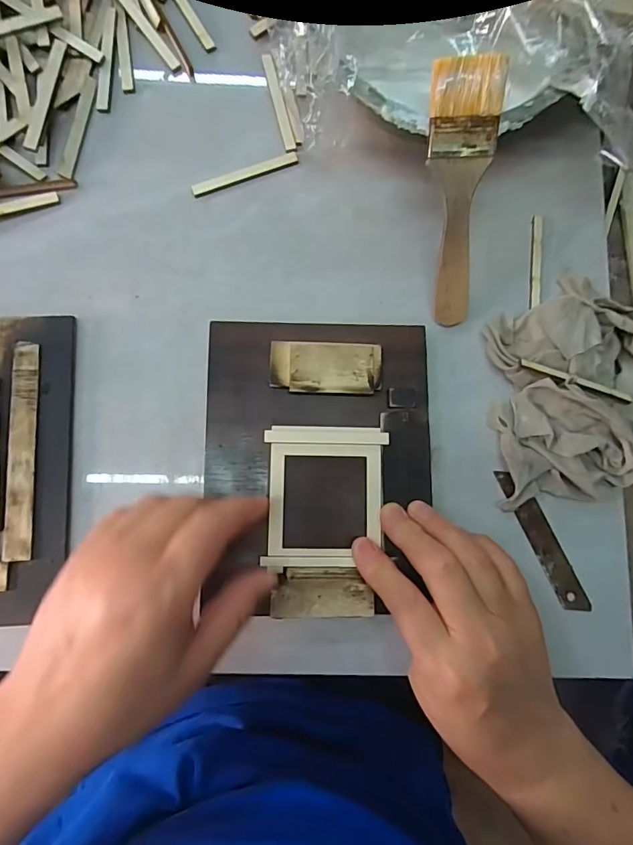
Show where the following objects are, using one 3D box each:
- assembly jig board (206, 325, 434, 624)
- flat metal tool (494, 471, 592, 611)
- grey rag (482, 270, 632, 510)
[{"bbox_3d":[0.002,0.025,0.298,0.144,0.022,0.187,1,83,-4],"label":"assembly jig board"},{"bbox_3d":[0.153,0.078,0.305,0.018,0.006,0.103,-25,84,-8],"label":"flat metal tool"},{"bbox_3d":[0.186,-0.026,0.312,0.128,0.040,0.149,-3,83,-4],"label":"grey rag"}]

